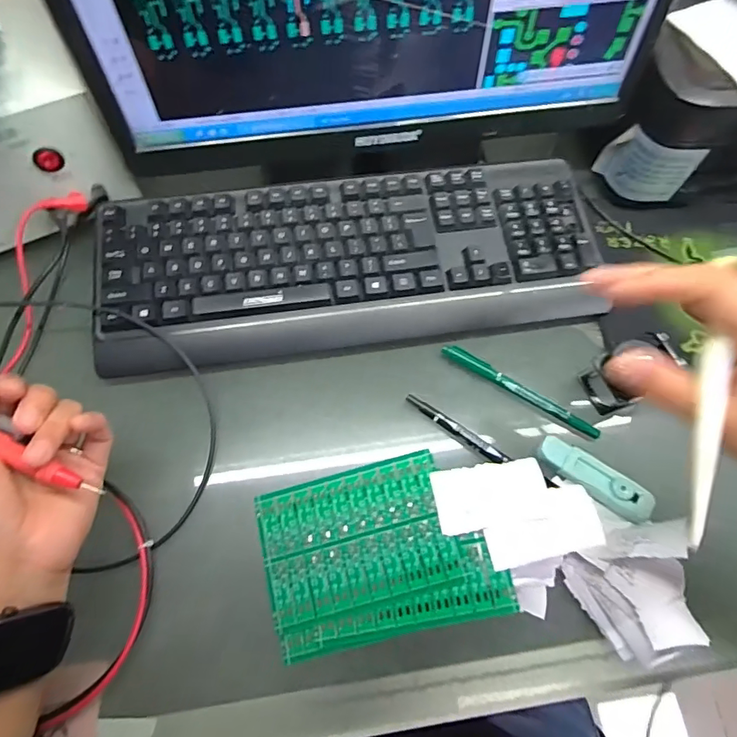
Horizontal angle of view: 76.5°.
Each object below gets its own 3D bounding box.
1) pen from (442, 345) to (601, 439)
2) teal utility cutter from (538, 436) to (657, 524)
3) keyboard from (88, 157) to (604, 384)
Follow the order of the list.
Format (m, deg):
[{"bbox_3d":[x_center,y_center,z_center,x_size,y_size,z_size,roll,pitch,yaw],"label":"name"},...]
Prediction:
[{"bbox_3d":[0.123,0.017,0.381,0.137,0.007,0.014,31,70,12],"label":"pen"},{"bbox_3d":[0.169,0.080,0.348,0.083,0.013,0.028,36,71,13],"label":"teal utility cutter"},{"bbox_3d":[-0.015,-0.092,0.414,0.422,0.043,0.156,-7,67,-4],"label":"keyboard"}]

